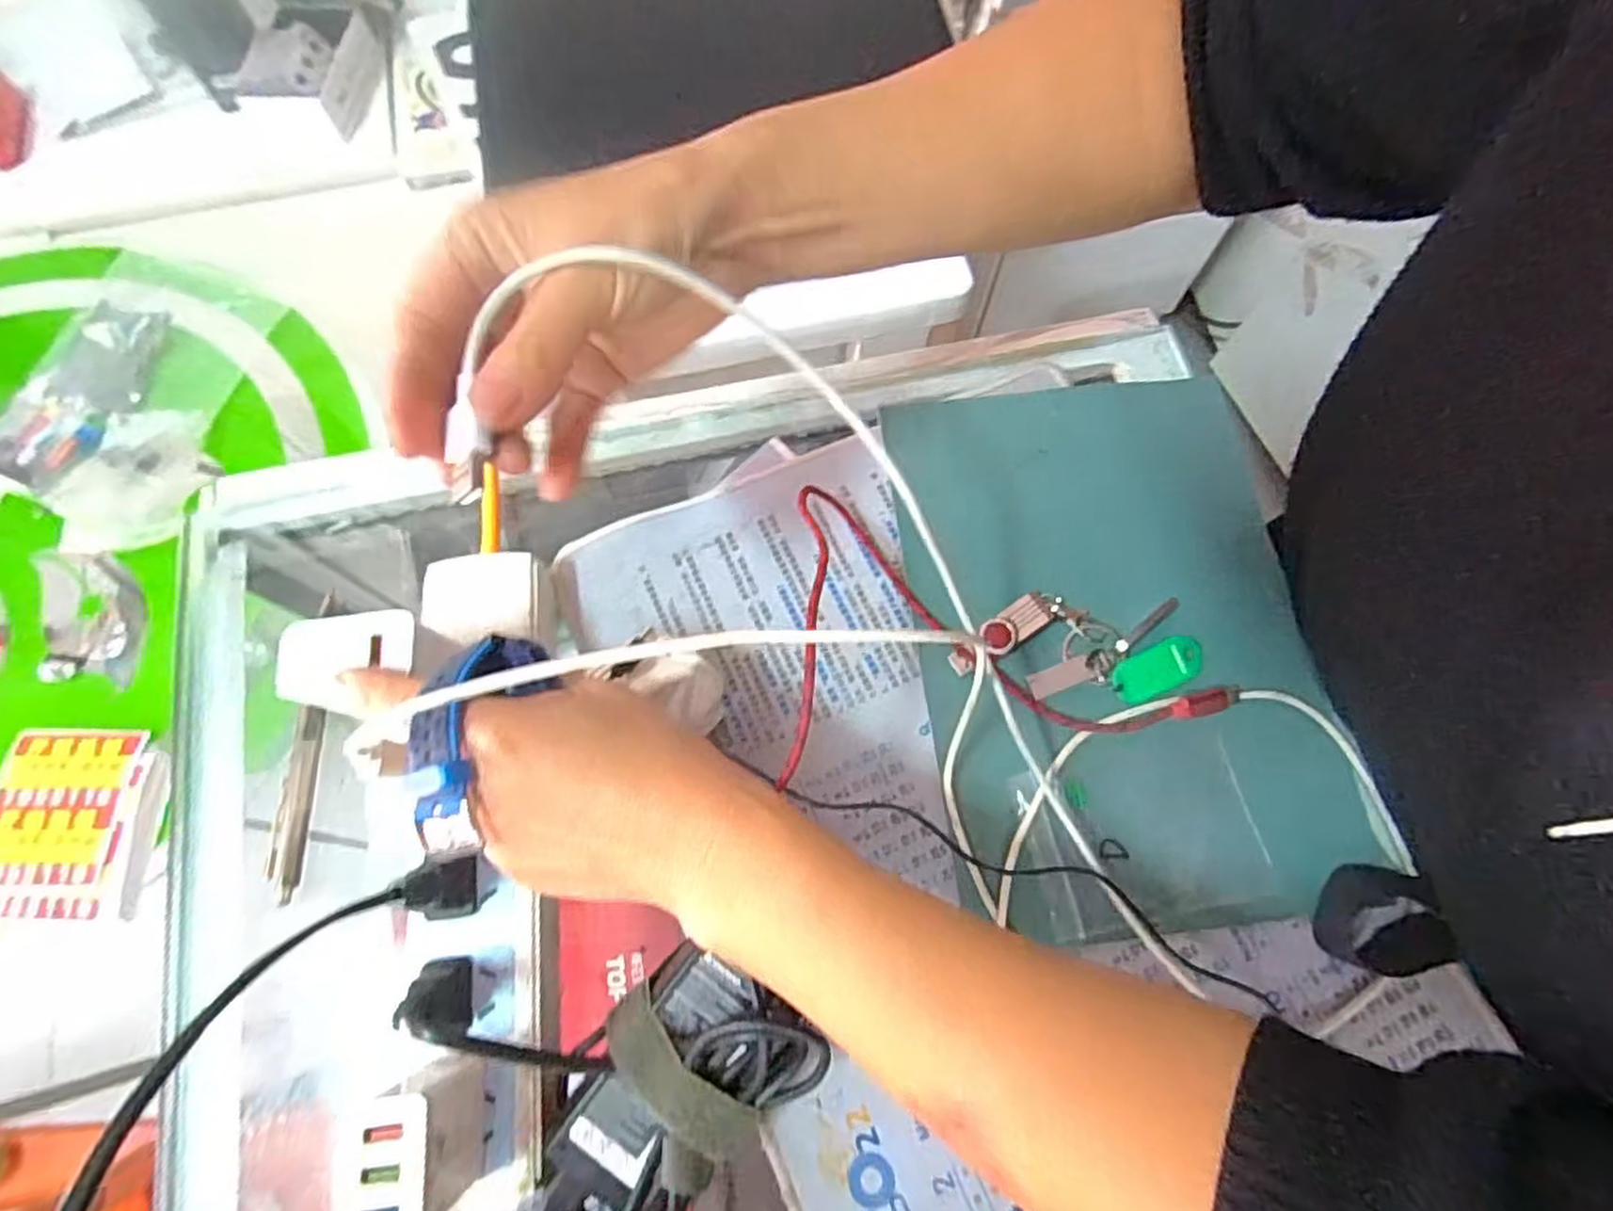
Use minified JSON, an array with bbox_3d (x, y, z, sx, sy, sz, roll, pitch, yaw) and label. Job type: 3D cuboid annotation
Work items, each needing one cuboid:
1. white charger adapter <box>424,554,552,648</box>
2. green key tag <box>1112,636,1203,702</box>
[{"bbox_3d":[-0.147,-0.001,0.349,0.055,0.029,0.039,-5,71,-2],"label":"white charger adapter"},{"bbox_3d":[0.165,0.030,0.352,0.047,0.005,0.021,-24,73,-8],"label":"green key tag"}]

